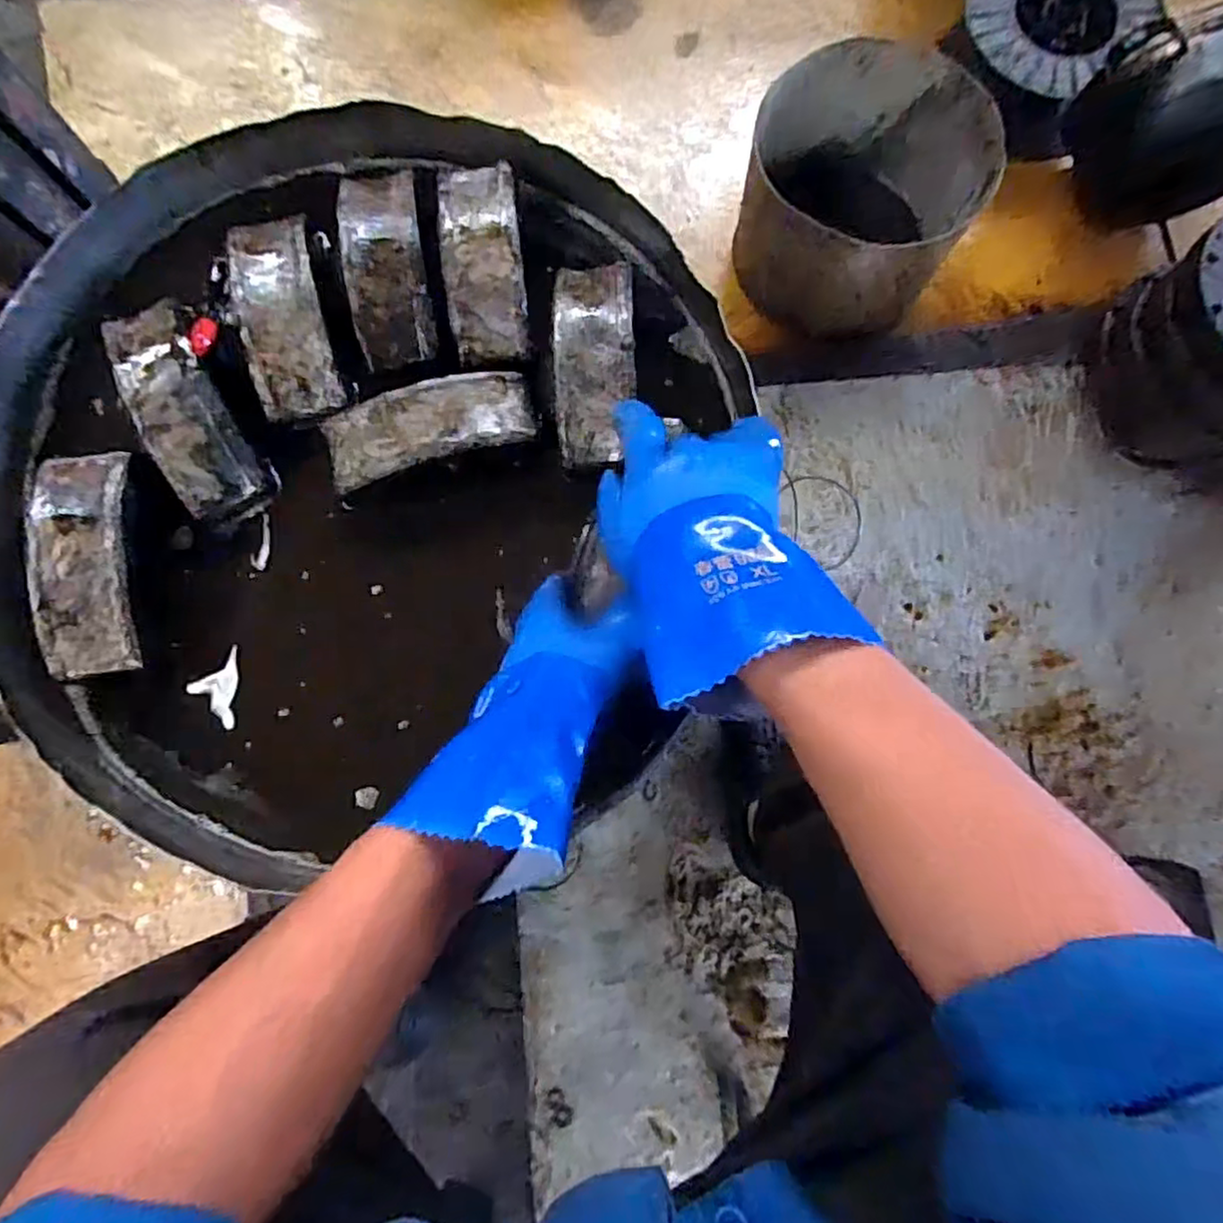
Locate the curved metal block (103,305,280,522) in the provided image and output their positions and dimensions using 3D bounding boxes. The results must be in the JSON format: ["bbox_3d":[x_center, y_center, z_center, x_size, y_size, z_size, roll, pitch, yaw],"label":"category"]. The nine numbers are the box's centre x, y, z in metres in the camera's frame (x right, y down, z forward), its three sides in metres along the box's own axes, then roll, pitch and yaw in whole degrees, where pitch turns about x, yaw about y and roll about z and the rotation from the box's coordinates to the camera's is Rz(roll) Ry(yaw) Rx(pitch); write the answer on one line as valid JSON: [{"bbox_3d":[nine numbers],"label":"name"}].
[{"bbox_3d":[-0.324,-0.157,0.508,0.063,0.054,0.170,-28,84,-4],"label":"curved metal block"}]

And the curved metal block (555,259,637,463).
[{"bbox_3d":[-0.013,-0.188,0.498,0.059,0.030,0.151,-2,83,-1],"label":"curved metal block"}]

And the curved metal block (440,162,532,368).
[{"bbox_3d":[-0.098,-0.273,0.513,0.058,0.034,0.154,-6,83,-2],"label":"curved metal block"}]

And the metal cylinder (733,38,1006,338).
[{"bbox_3d":[0.301,-0.508,0.847,0.281,0.181,0.292,27,83,3],"label":"metal cylinder"}]

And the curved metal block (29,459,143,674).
[{"bbox_3d":[-0.370,-0.038,0.465,0.058,0.028,0.160,-11,83,-2],"label":"curved metal block"}]

